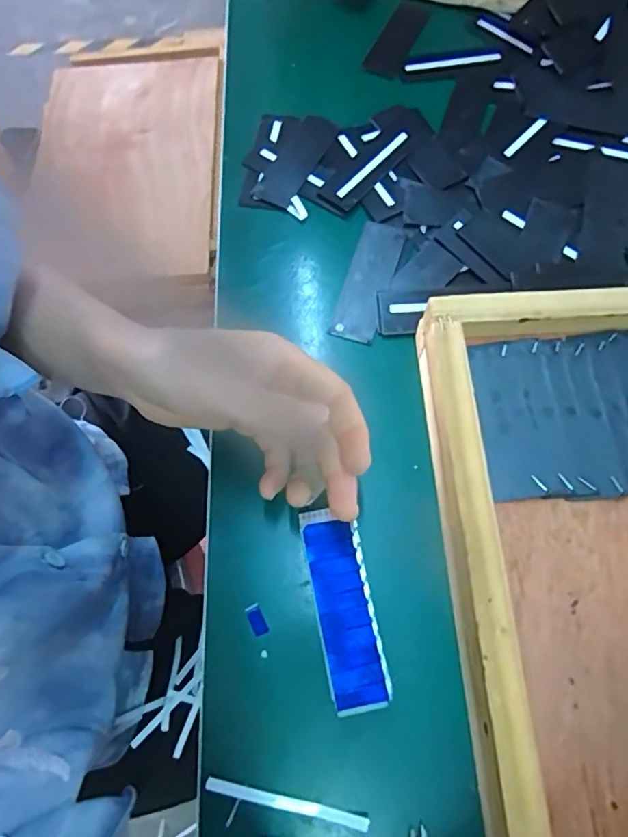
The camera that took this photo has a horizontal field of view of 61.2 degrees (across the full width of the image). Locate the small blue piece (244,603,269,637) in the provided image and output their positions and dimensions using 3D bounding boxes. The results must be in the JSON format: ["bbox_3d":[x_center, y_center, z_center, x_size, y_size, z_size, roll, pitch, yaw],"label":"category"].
[{"bbox_3d":[-0.031,0.108,0.284,0.008,0.004,0.016,-25,71,-9],"label":"small blue piece"}]

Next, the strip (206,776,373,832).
[{"bbox_3d":[-0.013,0.182,0.250,0.077,0.004,0.005,11,70,5],"label":"strip"}]

